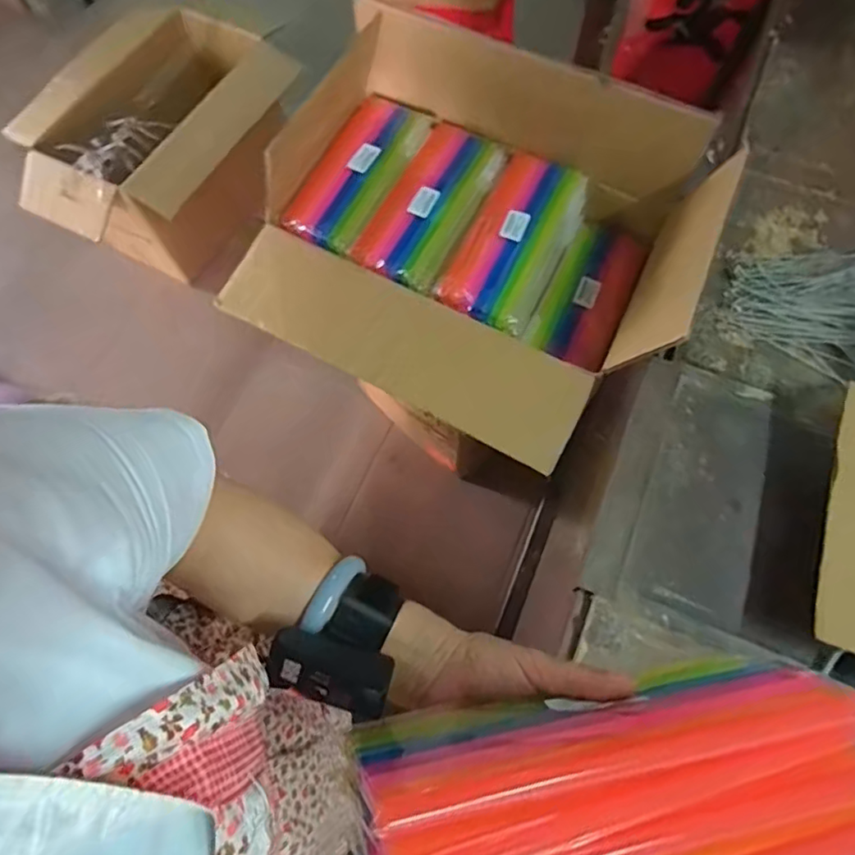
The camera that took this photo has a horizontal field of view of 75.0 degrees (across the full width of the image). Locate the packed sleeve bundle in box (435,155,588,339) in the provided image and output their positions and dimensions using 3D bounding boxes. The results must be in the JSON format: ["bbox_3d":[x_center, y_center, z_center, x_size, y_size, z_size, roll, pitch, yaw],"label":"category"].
[{"bbox_3d":[0.134,-0.262,0.813,0.138,0.069,0.280,26,72,11],"label":"packed sleeve bundle in box"}]

